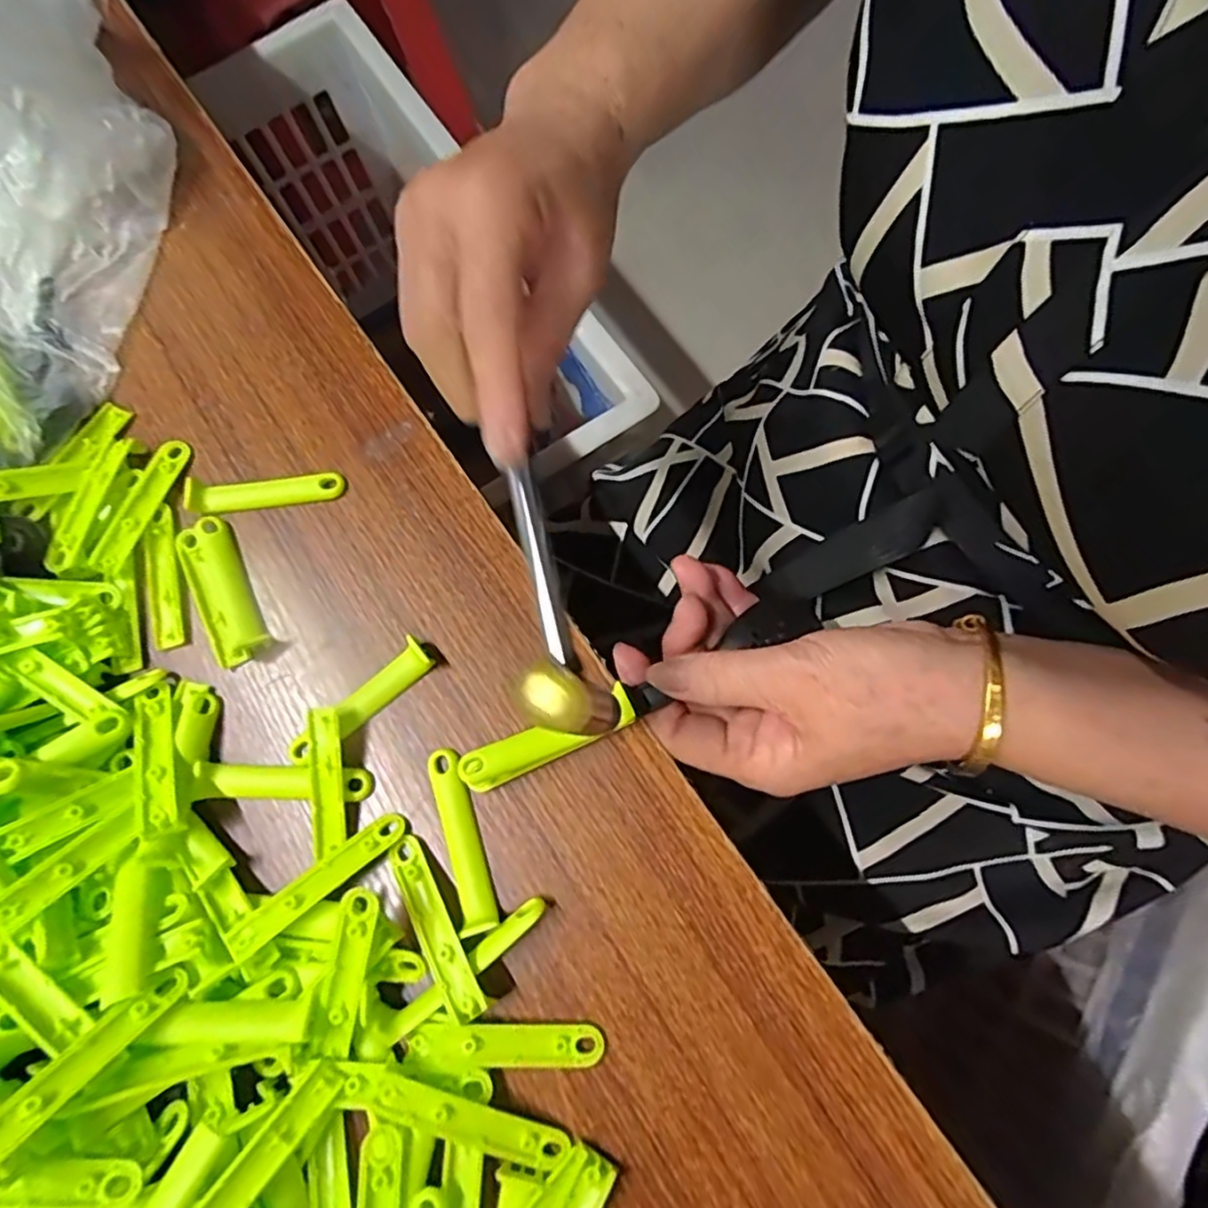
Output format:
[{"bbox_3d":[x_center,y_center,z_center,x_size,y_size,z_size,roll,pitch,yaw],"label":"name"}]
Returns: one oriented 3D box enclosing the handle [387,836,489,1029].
[{"bbox_3d":[-0.069,0.130,0.272,0.014,0.004,0.074,-29,62,-11],"label":"handle"}]

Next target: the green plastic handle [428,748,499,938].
[{"bbox_3d":[-0.060,0.098,0.284,0.015,0.009,0.075,-16,72,-7],"label":"green plastic handle"}]

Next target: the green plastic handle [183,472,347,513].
[{"bbox_3d":[-0.170,-0.057,0.337,0.079,0.006,0.015,-2,71,-3],"label":"green plastic handle"}]

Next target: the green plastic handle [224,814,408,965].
[{"bbox_3d":[-0.117,0.113,0.275,0.074,0.014,0.014,-38,77,-14],"label":"green plastic handle"}]

